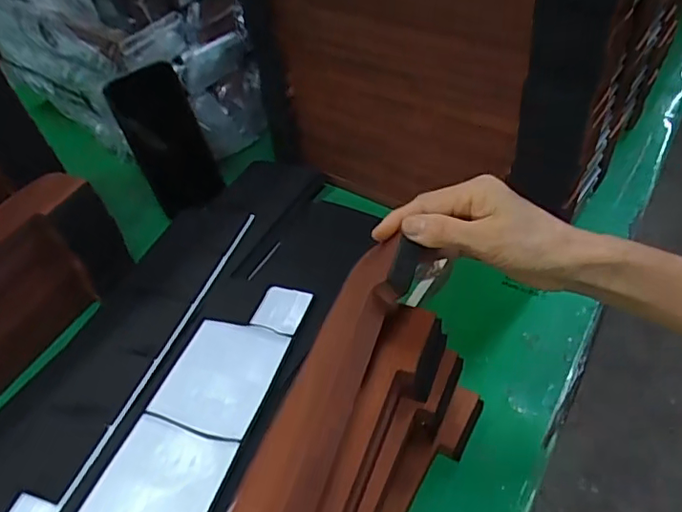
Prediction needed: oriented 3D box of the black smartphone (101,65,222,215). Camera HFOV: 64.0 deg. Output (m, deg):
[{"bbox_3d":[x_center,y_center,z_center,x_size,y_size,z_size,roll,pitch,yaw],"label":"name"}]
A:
[{"bbox_3d":[-0.190,-0.127,0.604,0.076,0.156,0.014,-30,33,-17],"label":"black smartphone"}]

